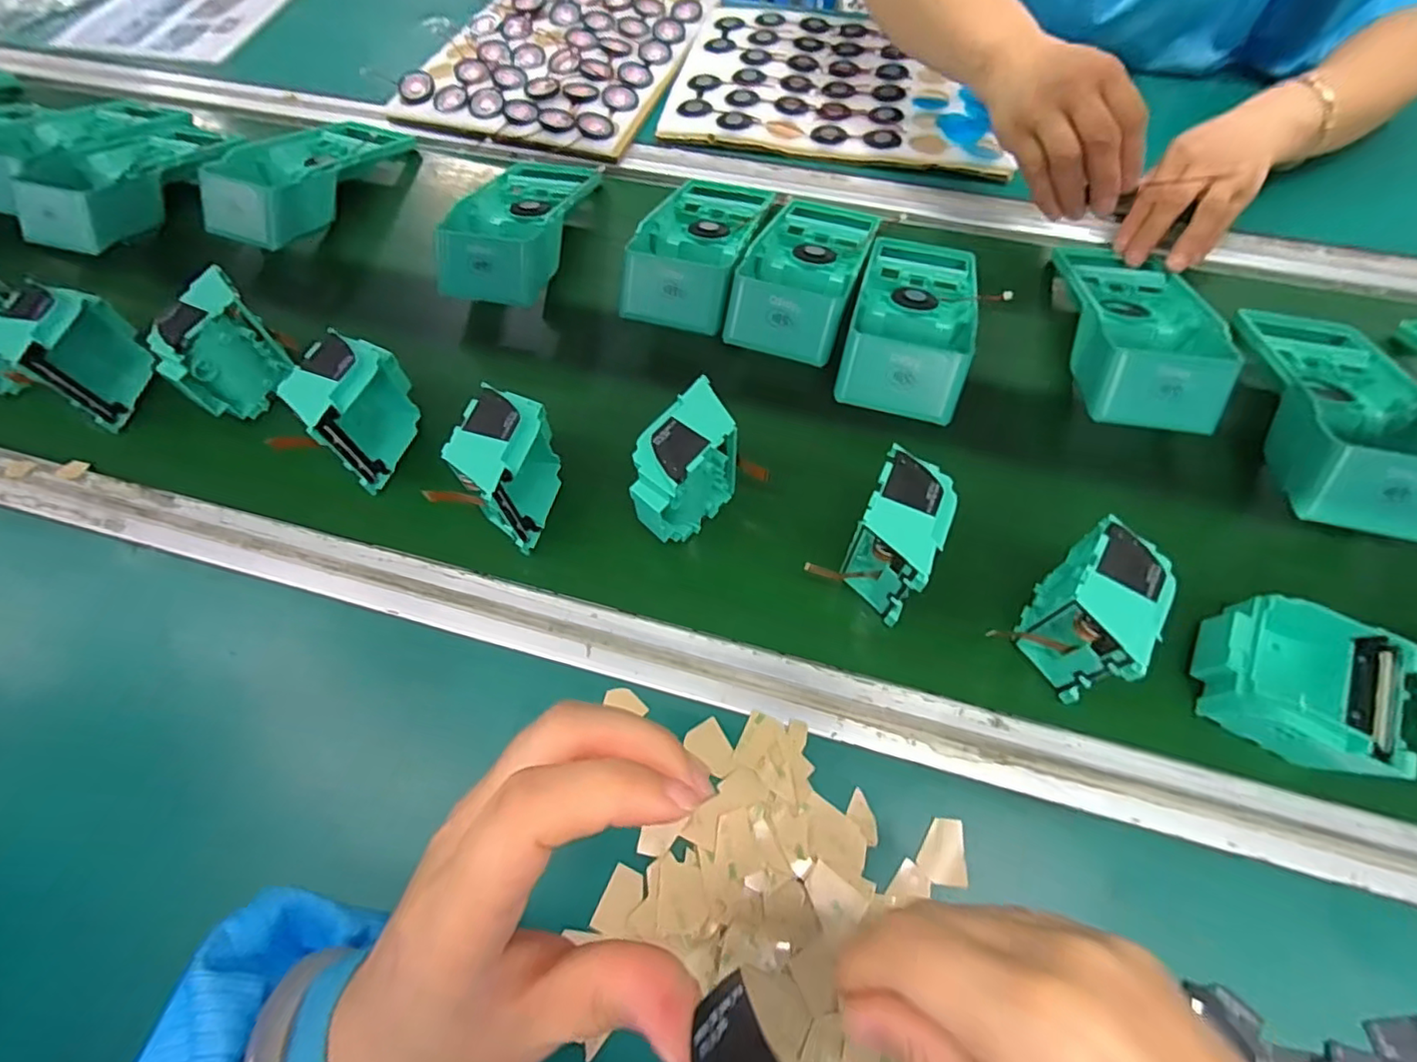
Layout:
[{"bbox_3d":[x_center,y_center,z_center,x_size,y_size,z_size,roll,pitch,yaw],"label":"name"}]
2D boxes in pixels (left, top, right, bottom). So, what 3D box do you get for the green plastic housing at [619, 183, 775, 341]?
[{"bbox_3d":[-0.006,-0.235,0.476,0.085,0.040,0.177,15,64,8],"label":"green plastic housing"}]

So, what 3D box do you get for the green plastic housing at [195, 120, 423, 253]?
[{"bbox_3d":[-0.358,-0.318,0.540,0.091,0.059,0.187,21,65,11],"label":"green plastic housing"}]

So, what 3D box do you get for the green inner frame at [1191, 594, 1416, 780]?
[{"bbox_3d":[0.312,0.078,0.322,0.081,0.034,0.073,27,66,14],"label":"green inner frame"}]

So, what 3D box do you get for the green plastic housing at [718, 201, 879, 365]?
[{"bbox_3d":[0.078,-0.207,0.458,0.086,0.038,0.185,18,64,10],"label":"green plastic housing"}]

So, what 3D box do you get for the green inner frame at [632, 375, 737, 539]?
[{"bbox_3d":[-0.015,-0.037,0.366,0.040,0.072,0.080,40,70,19],"label":"green inner frame"}]

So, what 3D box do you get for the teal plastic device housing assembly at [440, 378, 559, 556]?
[{"bbox_3d":[-0.123,-0.037,0.375,0.042,0.080,0.080,12,64,7],"label":"teal plastic device housing assembly"}]

